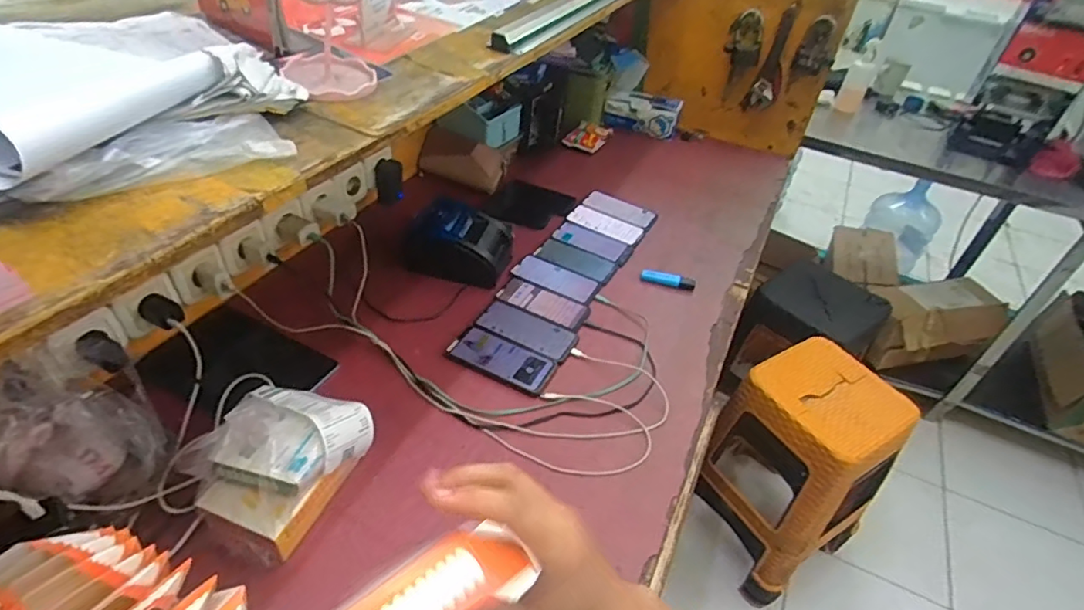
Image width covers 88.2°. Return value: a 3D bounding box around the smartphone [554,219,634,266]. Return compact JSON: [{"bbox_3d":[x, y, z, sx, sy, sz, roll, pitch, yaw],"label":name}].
[{"bbox_3d":[0.106,-0.130,1.170,0.166,0.008,0.071,26,45,21],"label":"smartphone"}]

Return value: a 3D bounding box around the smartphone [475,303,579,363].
[{"bbox_3d":[-0.027,0.044,0.952,0.167,0.007,0.075,21,43,17],"label":"smartphone"}]

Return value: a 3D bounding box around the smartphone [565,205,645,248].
[{"bbox_3d":[0.141,-0.176,1.220,0.168,0.008,0.079,26,45,21],"label":"smartphone"}]

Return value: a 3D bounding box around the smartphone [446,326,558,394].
[{"bbox_3d":[-0.061,0.083,0.896,0.167,0.010,0.079,23,44,18],"label":"smartphone"}]

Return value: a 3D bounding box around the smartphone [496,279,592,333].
[{"bbox_3d":[0.002,0.000,1.011,0.162,0.013,0.068,24,44,19],"label":"smartphone"}]

